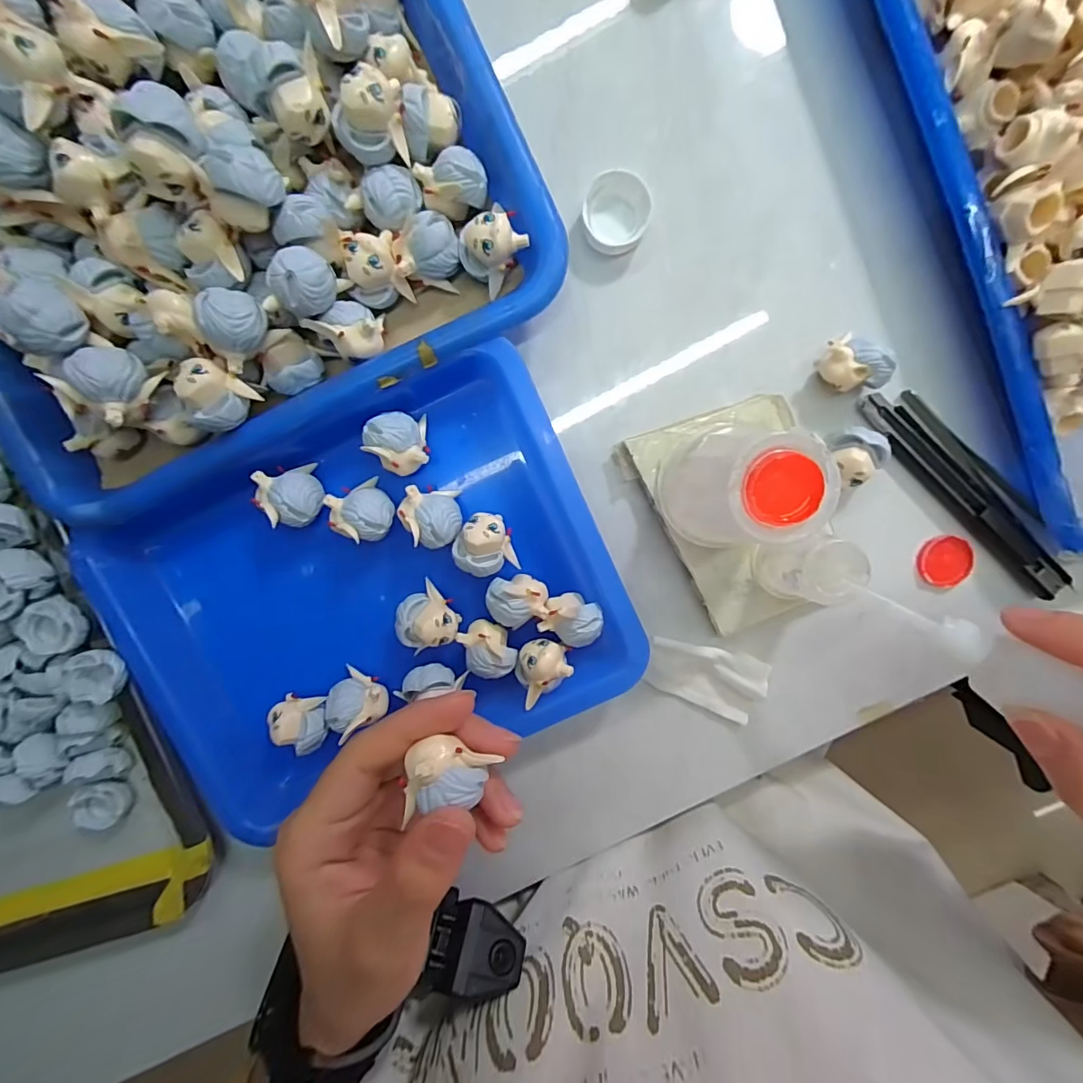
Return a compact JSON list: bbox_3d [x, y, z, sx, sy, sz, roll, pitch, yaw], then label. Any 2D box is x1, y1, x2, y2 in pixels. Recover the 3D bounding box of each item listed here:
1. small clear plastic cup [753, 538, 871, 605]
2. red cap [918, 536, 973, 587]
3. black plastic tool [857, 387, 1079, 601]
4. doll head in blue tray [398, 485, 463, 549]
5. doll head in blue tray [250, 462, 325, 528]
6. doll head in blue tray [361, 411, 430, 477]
[{"bbox_3d":[0.118,0.013,0.216,0.031,0.033,0.031,0,98,1],"label":"small clear plastic cup"},{"bbox_3d":[0.201,0.010,0.241,0.025,0.004,0.026,-10,98,2],"label":"red cap"},{"bbox_3d":[0.206,-0.024,0.232,0.132,0.004,0.029,43,96,-5],"label":"black plastic tool"},{"bbox_3d":[-0.050,-0.011,0.219,0.025,0.021,0.028,7,98,0],"label":"doll head in blue tray"},{"bbox_3d":[-0.113,-0.020,0.218,0.025,0.021,0.029,-12,97,2],"label":"doll head in blue tray"},{"bbox_3d":[-0.064,-0.043,0.215,0.023,0.024,0.027,-9,98,2],"label":"doll head in blue tray"}]

